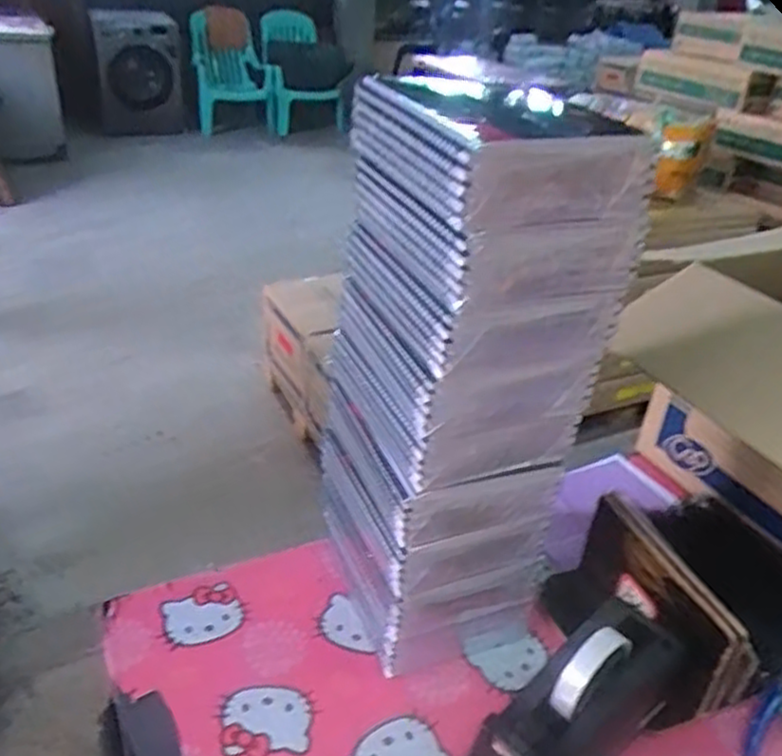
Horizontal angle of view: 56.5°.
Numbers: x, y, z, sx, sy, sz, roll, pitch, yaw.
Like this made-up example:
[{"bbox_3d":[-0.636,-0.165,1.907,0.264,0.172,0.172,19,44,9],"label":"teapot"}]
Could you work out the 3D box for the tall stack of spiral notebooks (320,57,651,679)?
[{"bbox_3d":[0.058,0.007,0.660,0.176,0.470,0.198,-8,33,-19],"label":"tall stack of spiral notebooks"}]

